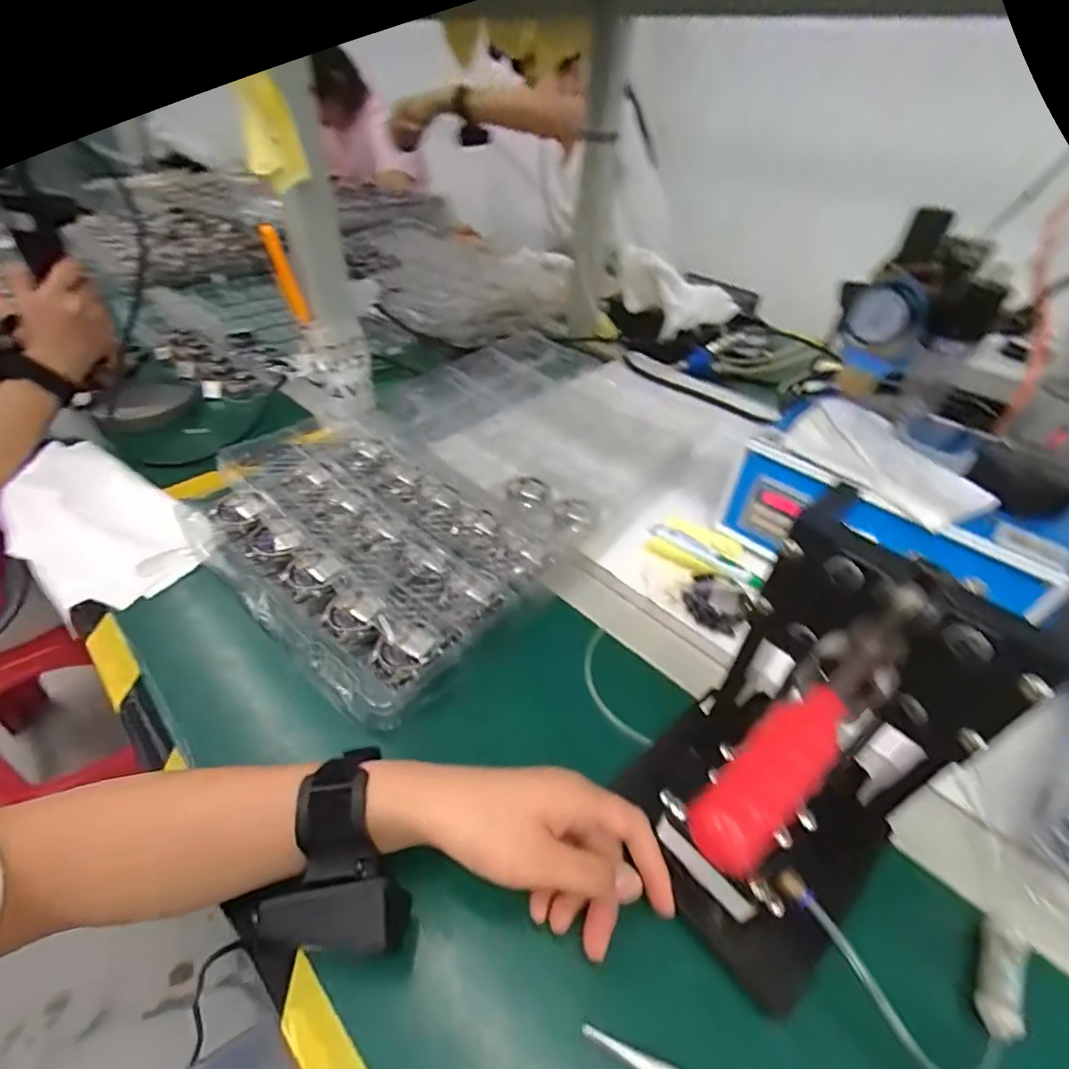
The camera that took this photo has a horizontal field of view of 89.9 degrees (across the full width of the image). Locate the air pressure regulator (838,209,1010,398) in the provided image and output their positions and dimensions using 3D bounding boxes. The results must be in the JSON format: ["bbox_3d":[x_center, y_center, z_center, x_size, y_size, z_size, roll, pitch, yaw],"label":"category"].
[{"bbox_3d":[0.281,-0.158,0.405,0.098,0.130,0.069,-5,43,-10],"label":"air pressure regulator"}]

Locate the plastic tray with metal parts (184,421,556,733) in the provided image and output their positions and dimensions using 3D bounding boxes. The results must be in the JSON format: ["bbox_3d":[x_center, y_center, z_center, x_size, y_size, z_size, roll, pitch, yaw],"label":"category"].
[{"bbox_3d":[-0.156,-0.001,0.486,0.324,0.036,0.216,32,50,28],"label":"plastic tray with metal parts"}]

